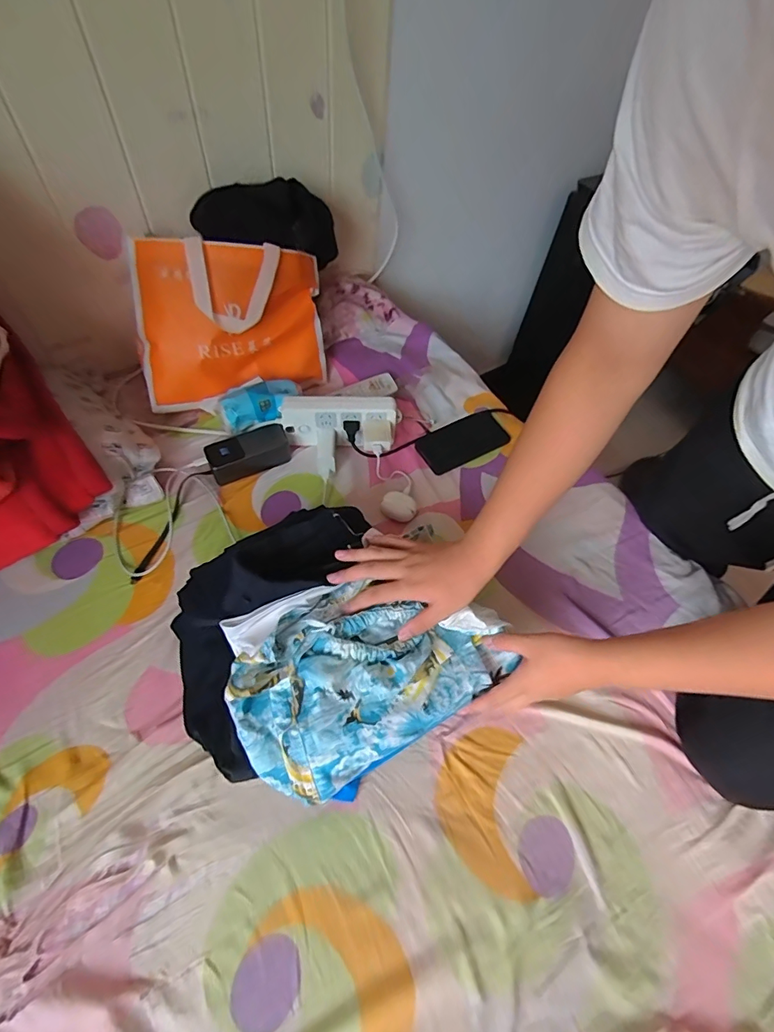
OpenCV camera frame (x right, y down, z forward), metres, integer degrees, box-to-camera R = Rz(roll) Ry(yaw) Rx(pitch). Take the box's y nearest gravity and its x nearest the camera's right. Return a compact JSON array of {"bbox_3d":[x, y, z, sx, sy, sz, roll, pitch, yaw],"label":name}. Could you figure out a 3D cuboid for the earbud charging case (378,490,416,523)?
[{"bbox_3d":[0.018,-0.015,0.744,0.056,0.016,0.046,29,99,-3],"label":"earbud charging case"}]

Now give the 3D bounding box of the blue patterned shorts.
[{"bbox_3d":[-0.025,0.161,0.498,0.279,0.048,0.177,-25,62,-18],"label":"blue patterned shorts"}]

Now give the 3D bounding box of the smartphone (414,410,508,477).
[{"bbox_3d":[0.136,-0.137,0.828,0.169,0.010,0.086,-23,61,-18],"label":"smartphone"}]

